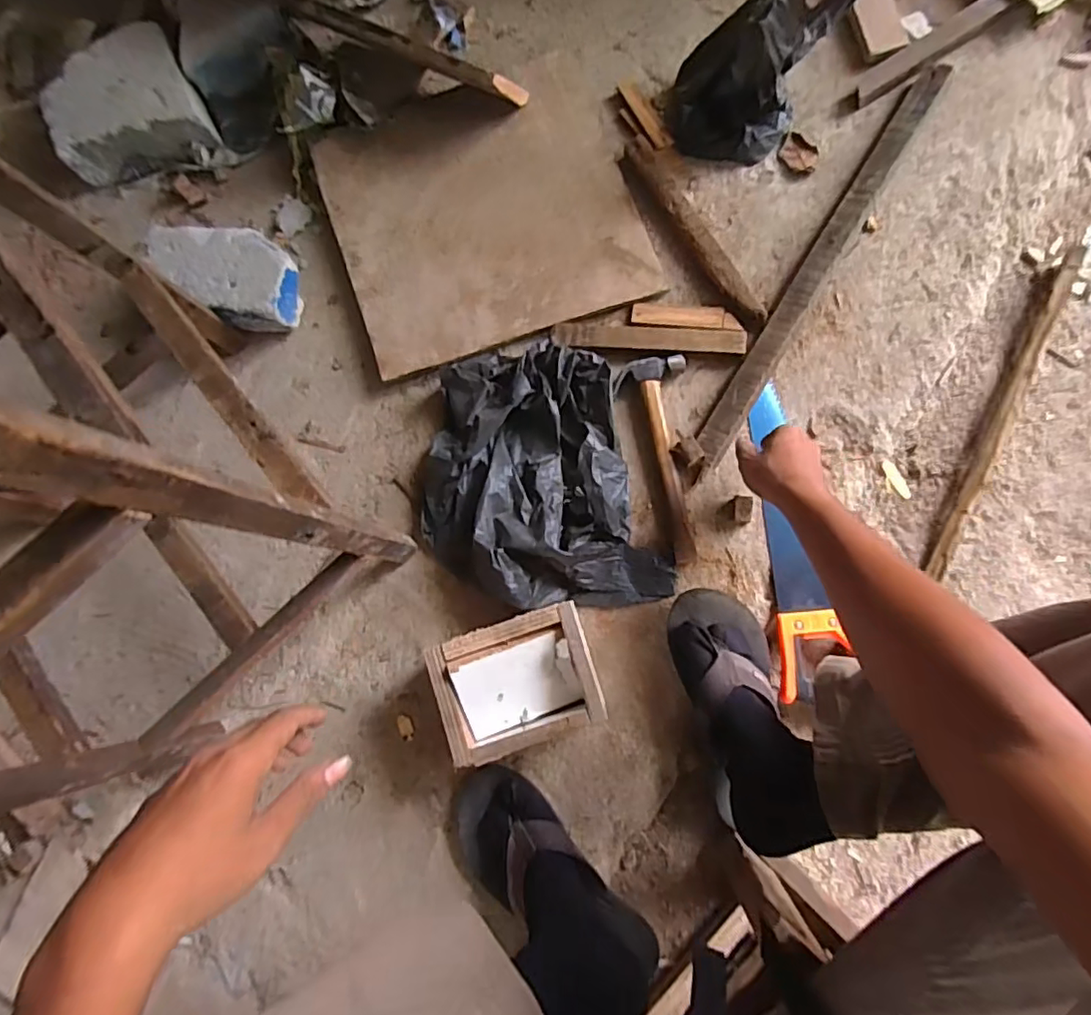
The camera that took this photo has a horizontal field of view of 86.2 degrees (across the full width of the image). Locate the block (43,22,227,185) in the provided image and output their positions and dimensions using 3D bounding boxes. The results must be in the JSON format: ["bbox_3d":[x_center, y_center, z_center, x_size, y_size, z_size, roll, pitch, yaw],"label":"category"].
[{"bbox_3d":[-0.584,-0.558,0.820,0.212,0.061,0.201,-21,80,2],"label":"block"}]

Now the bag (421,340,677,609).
[{"bbox_3d":[-0.008,-0.041,0.685,0.285,0.064,0.306,0,81,6],"label":"bag"}]

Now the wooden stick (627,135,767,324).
[{"bbox_3d":[0.191,-0.355,0.735,0.042,0.026,0.288,-31,80,0],"label":"wooden stick"}]

